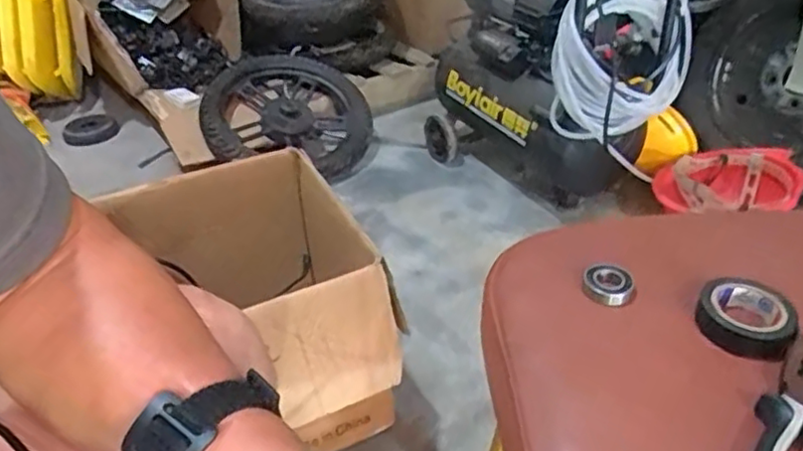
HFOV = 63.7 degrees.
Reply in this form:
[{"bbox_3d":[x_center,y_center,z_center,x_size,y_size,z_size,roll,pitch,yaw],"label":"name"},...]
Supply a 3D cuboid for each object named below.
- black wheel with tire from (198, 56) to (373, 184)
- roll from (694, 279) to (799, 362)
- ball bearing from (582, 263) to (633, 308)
[{"bbox_3d":[-0.263,-0.255,1.504,0.382,0.070,0.378,7,51,-9],"label":"black wheel with tire"},{"bbox_3d":[0.219,0.057,0.410,0.056,0.019,0.057,-3,35,2],"label":"roll"},{"bbox_3d":[0.143,0.041,0.446,0.034,0.010,0.033,-3,35,2],"label":"ball bearing"}]

